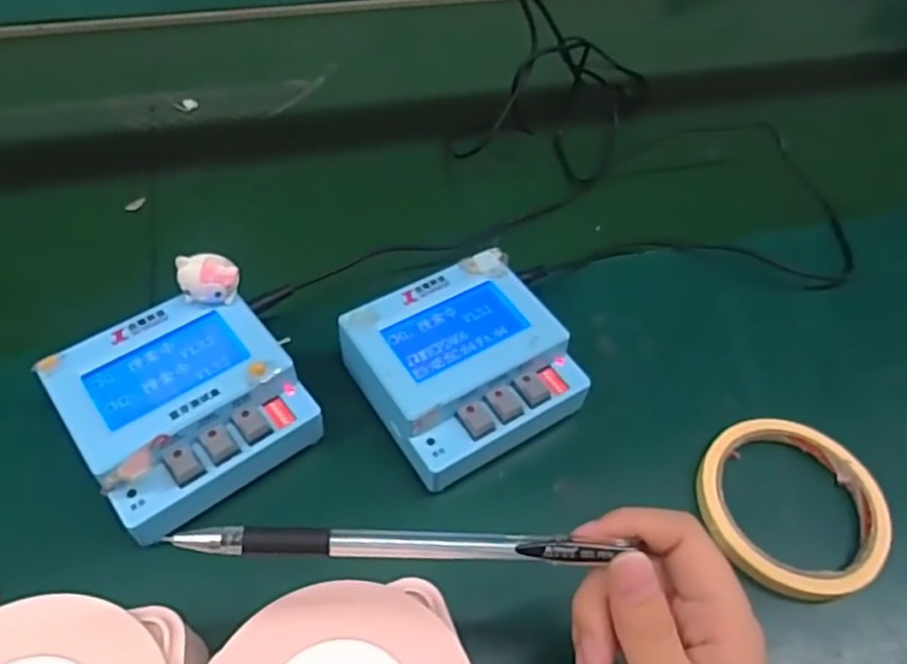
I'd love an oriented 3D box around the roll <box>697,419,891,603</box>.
[{"bbox_3d":[0.172,0.089,0.349,0.089,0.017,0.089,10,51,5],"label":"roll"}]

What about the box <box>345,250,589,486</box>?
[{"bbox_3d":[0.002,0.022,0.369,0.109,0.052,0.093,-25,57,-22],"label":"box"}]

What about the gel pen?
[{"bbox_3d":[-0.017,0.072,0.230,0.146,0.008,0.011,3,50,-4],"label":"gel pen"}]

